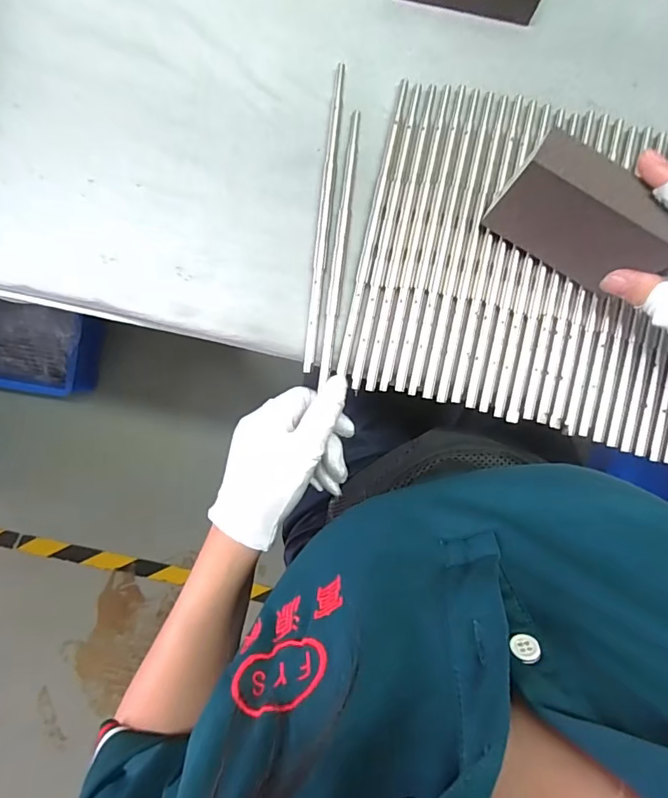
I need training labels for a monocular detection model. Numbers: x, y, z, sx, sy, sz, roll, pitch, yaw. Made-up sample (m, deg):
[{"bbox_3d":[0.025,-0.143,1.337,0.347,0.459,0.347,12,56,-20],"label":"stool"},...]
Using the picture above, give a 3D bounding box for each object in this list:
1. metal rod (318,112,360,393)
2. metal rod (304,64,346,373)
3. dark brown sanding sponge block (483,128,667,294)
[{"bbox_3d":[0.004,-0.104,0.325,0.009,0.004,0.184,7,90,1],"label":"metal rod"},{"bbox_3d":[-0.007,-0.125,0.323,0.009,0.005,0.209,6,91,1],"label":"metal rod"},{"bbox_3d":[0.146,-0.104,0.277,0.094,0.075,0.028,32,91,1],"label":"dark brown sanding sponge block"}]

